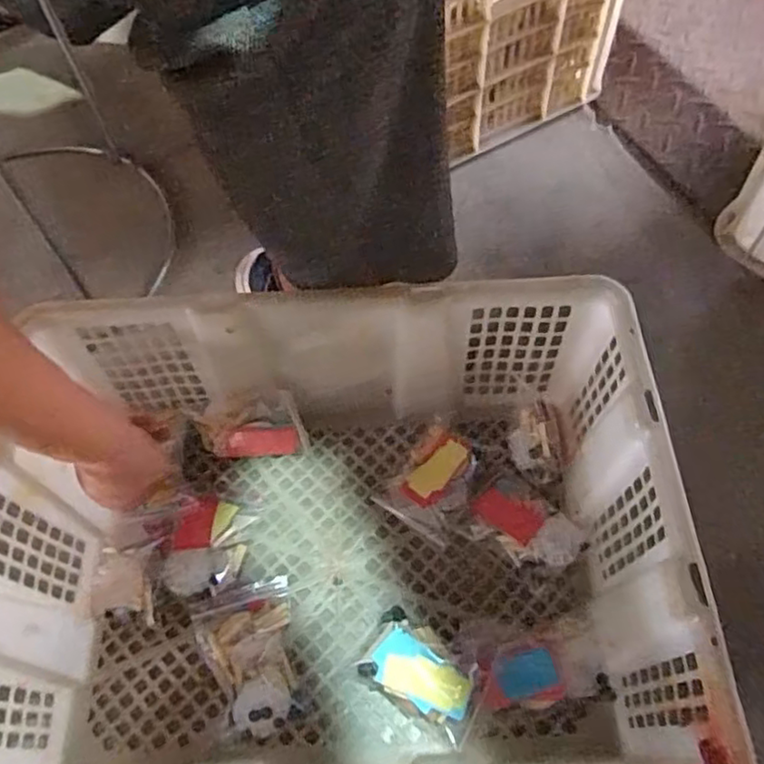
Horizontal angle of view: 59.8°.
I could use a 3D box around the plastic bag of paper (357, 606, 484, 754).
[{"bbox_3d":[0.032,0.225,0.515,0.093,0.035,0.058,27,65,18],"label":"plastic bag of paper"}]

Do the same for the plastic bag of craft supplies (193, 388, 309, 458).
[{"bbox_3d":[-0.118,0.048,0.608,0.090,0.065,0.021,-17,29,-1],"label":"plastic bag of craft supplies"}]

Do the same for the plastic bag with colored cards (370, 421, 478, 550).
[{"bbox_3d":[0.047,0.090,0.595,0.066,0.021,0.090,32,67,20],"label":"plastic bag with colored cards"}]

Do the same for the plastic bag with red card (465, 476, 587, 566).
[{"bbox_3d":[0.124,0.121,0.567,0.094,0.030,0.061,31,66,19],"label":"plastic bag with red card"}]

